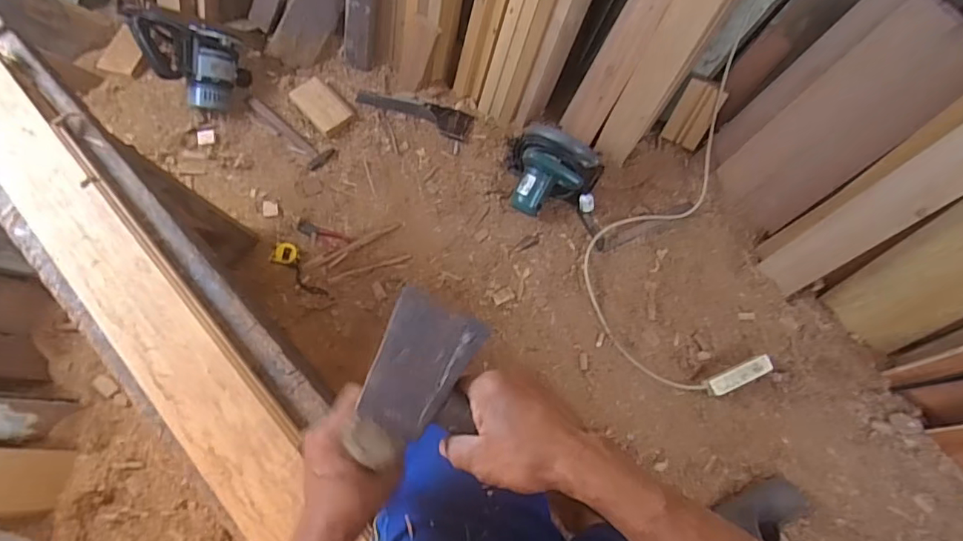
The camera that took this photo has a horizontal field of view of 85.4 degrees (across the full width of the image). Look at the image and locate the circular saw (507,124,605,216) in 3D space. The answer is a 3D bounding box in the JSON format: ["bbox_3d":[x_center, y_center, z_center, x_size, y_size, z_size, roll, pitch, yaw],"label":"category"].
[{"bbox_3d":[0.183,-0.240,1.311,0.240,0.166,0.198,11,71,2],"label":"circular saw"}]

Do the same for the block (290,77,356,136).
[{"bbox_3d":[-0.446,-0.460,1.458,0.101,0.021,0.173,-40,77,-13],"label":"block"}]

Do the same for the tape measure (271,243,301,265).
[{"bbox_3d":[-0.492,-0.041,1.325,0.063,0.026,0.057,10,71,2],"label":"tape measure"}]

